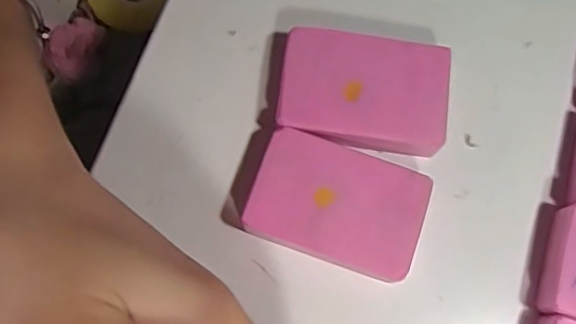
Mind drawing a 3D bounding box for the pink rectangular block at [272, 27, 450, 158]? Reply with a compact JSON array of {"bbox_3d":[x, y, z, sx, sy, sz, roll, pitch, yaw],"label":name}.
[{"bbox_3d":[0.032,-0.028,0.258,0.069,0.020,0.048,10,75,1],"label":"pink rectangular block"}]

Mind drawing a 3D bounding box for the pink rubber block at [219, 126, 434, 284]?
[{"bbox_3d":[0.015,0.017,0.246,0.077,0.020,0.045,20,75,4],"label":"pink rubber block"}]

